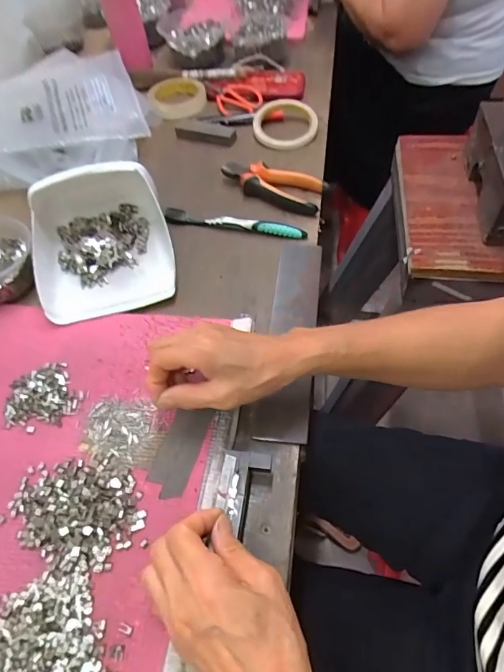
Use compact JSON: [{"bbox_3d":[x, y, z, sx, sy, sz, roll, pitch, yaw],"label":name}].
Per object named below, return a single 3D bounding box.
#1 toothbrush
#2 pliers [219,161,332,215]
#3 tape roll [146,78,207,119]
[{"bbox_3d":[-0.024,-0.145,0.544,0.185,0.013,0.013,11,57,10],"label":"toothbrush"},{"bbox_3d":[0.025,-0.204,0.581,0.148,0.021,0.057,20,62,14],"label":"pliers"},{"bbox_3d":[-0.127,-0.411,0.729,0.094,0.019,0.101,-9,56,-3],"label":"tape roll"}]

